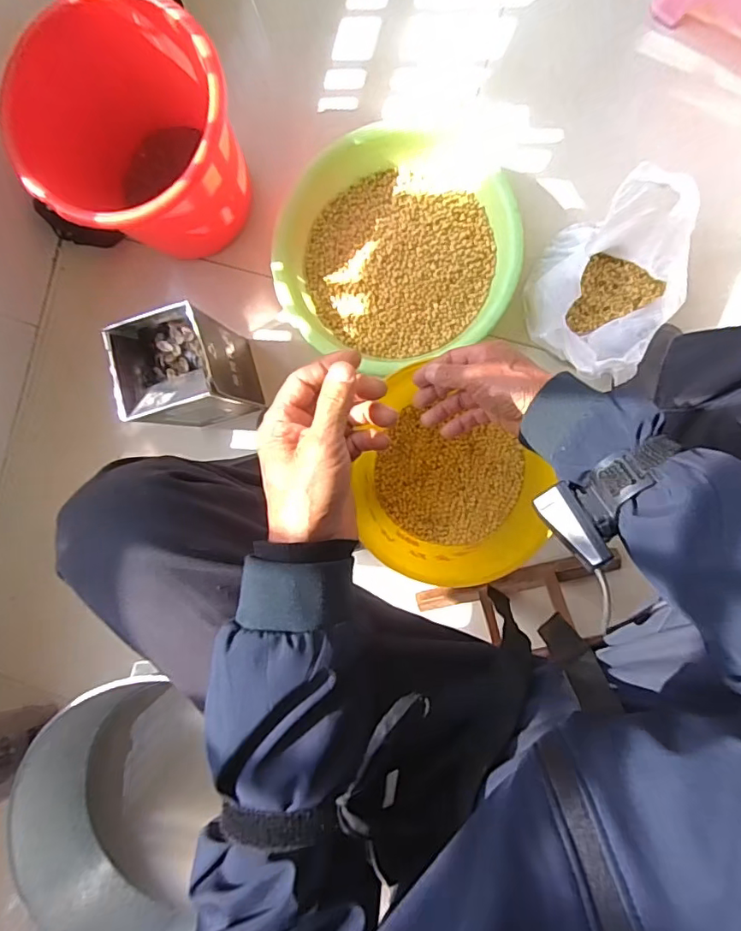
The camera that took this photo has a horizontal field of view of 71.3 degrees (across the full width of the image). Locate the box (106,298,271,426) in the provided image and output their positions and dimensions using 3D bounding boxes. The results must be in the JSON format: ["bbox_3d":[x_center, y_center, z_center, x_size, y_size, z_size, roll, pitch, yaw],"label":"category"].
[{"bbox_3d":[-0.257,-0.138,0.746,0.131,0.192,0.136,-11,90,7],"label":"box"}]

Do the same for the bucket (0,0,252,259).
[{"bbox_3d":[-0.297,-0.431,0.719,0.240,0.251,0.263,0,91,7],"label":"bucket"}]

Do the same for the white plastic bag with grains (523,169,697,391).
[{"bbox_3d":[0.312,-0.240,0.690,0.184,0.147,0.230,36,95,5],"label":"white plastic bag with grains"}]

